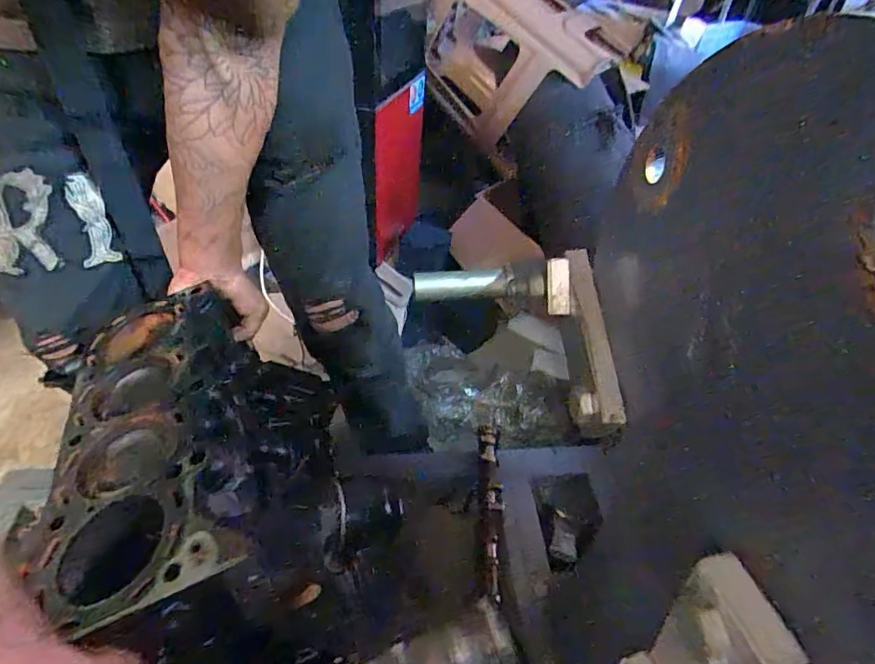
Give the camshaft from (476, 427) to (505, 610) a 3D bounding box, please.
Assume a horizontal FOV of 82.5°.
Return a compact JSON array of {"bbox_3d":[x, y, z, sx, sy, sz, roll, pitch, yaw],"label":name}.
[{"bbox_3d":[0.079,0.251,0.722,0.030,0.024,0.251,1,47,-2],"label":"camshaft"}]

